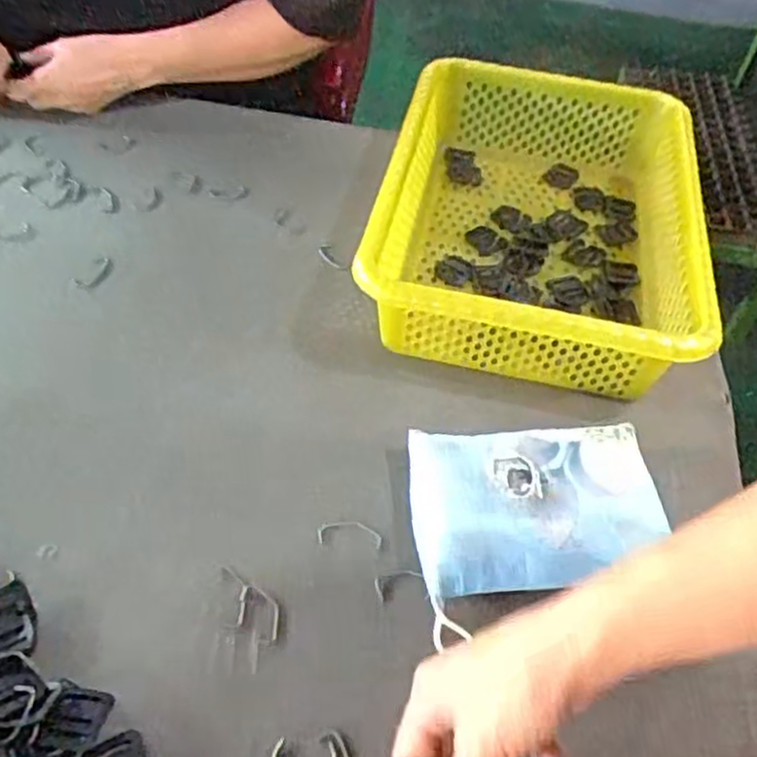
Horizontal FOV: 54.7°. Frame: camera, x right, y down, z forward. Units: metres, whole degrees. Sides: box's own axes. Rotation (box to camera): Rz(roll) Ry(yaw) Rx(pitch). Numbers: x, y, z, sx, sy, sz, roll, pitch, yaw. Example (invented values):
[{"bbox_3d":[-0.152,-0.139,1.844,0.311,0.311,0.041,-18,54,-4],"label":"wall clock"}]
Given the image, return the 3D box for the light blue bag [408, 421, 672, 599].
[{"bbox_3d":[0.100,0.085,0.476,0.160,0.036,0.111,0,50,-7],"label":"light blue bag"}]

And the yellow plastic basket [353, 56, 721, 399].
[{"bbox_3d":[0.135,-0.137,0.626,0.244,0.093,0.335,12,49,4],"label":"yellow plastic basket"}]

